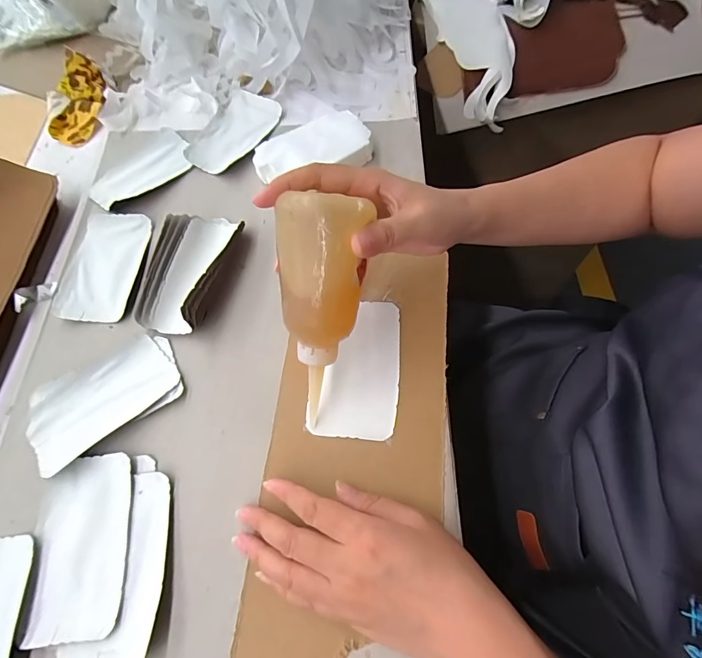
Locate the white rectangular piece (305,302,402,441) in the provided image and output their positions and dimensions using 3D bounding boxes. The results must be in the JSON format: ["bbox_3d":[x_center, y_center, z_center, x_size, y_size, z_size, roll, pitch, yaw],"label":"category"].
[{"bbox_3d":[0.006,0.030,0.331,0.068,0.006,0.117,6,66,3],"label":"white rectangular piece"}]

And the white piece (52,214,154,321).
[{"bbox_3d":[-0.241,-0.064,0.383,0.064,0.008,0.117,5,66,4],"label":"white piece"}]

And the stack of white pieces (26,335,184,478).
[{"bbox_3d":[-0.203,0.056,0.327,0.119,0.010,0.074,-30,68,-11],"label":"stack of white pieces"}]

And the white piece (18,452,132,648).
[{"bbox_3d":[-0.195,0.154,0.286,0.063,0.005,0.116,-8,66,-1],"label":"white piece"}]

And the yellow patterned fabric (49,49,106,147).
[{"bbox_3d":[-0.330,-0.274,0.477,0.063,0.026,0.116,-4,79,0],"label":"yellow patterned fabric"}]

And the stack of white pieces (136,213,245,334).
[{"bbox_3d":[-0.152,-0.060,0.366,0.074,0.030,0.127,9,66,6],"label":"stack of white pieces"}]

